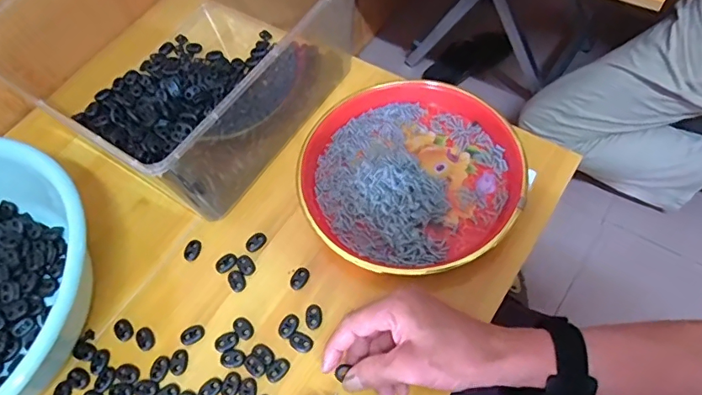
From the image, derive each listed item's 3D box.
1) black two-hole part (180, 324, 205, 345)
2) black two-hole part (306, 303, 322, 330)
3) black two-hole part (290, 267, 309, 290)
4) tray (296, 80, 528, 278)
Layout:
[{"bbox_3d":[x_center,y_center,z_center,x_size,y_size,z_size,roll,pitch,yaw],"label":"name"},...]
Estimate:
[{"bbox_3d":[-0.149,0.128,0.468,0.023,0.004,0.016,-23,64,-8],"label":"black two-hole part"},{"bbox_3d":[-0.035,0.111,0.465,0.015,0.004,0.023,-9,63,-1],"label":"black two-hole part"},{"bbox_3d":[-0.050,0.078,0.484,0.015,0.004,0.023,21,66,13],"label":"black two-hole part"},{"bbox_3d":[0.057,-0.027,0.516,0.216,0.029,0.218,-1,63,3],"label":"tray"}]

